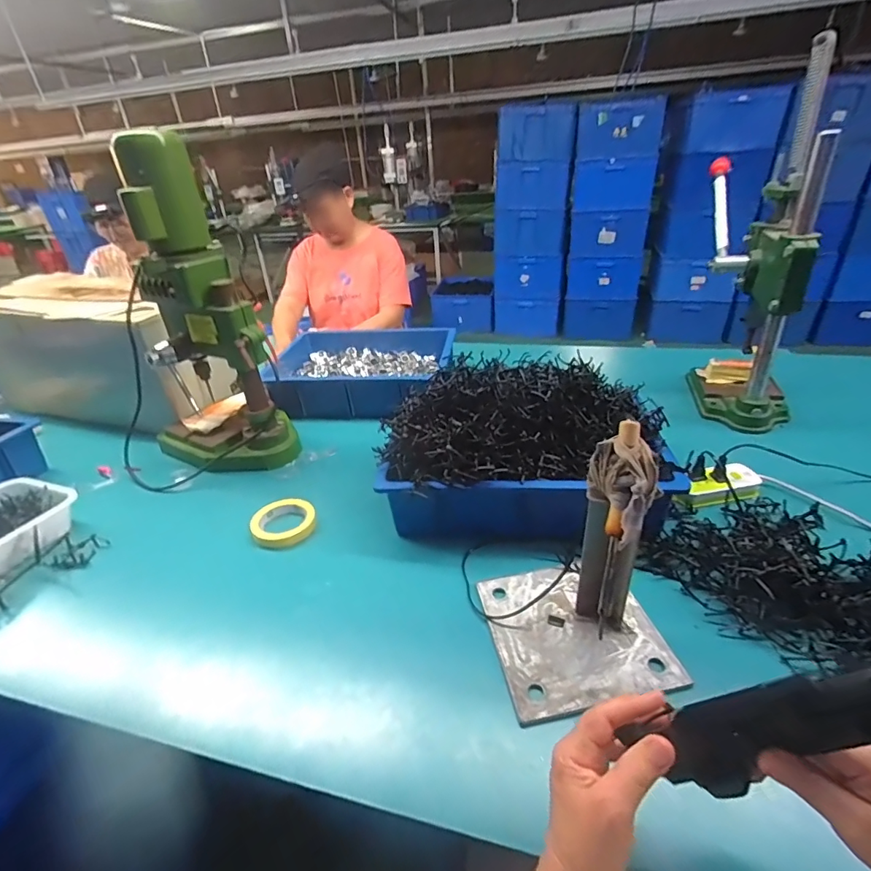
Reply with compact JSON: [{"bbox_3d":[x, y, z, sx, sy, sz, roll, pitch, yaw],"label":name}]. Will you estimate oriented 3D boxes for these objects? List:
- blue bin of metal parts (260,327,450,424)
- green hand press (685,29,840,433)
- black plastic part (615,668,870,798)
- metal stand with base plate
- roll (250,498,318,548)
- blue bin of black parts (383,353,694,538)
[{"bbox_3d":[-0.191,-0.165,1.210,0.460,0.110,0.343,0,32,7],"label":"blue bin of metal parts"},{"bbox_3d":[0.640,-0.338,0.908,0.232,0.626,0.345,15,36,28],"label":"green hand press"},{"bbox_3d":[0.230,0.205,0.313,0.077,0.185,0.021,40,37,-6],"label":"black plastic part"},{"bbox_3d":[0.160,0.135,0.514,0.196,0.260,0.195,-10,32,-9],"label":"metal stand with base plate"},{"bbox_3d":[-0.258,0.147,0.786,0.103,0.024,0.111,-3,32,2],"label":"roll"},{"bbox_3d":[0.145,0.014,0.746,0.421,0.223,0.249,2,32,10],"label":"blue bin of black parts"}]

